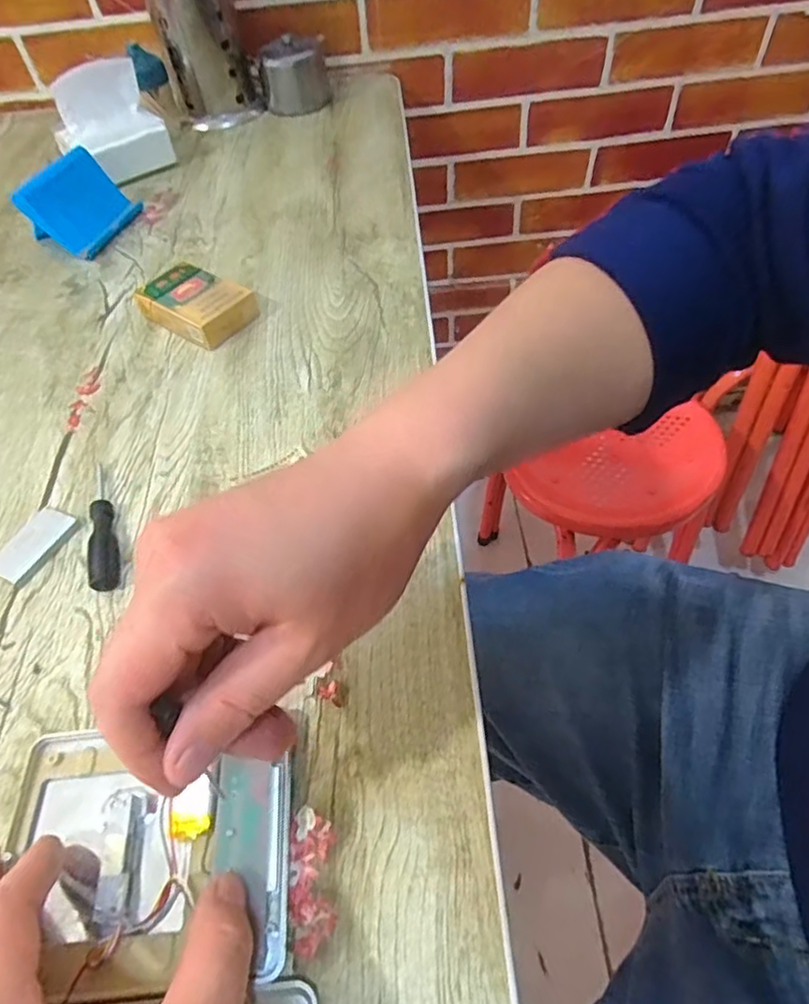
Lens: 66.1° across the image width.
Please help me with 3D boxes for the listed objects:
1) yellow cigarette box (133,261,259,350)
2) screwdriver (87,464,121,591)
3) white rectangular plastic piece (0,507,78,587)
[{"bbox_3d":[-0.168,-0.159,0.505,0.086,0.026,0.055,28,60,24],"label":"yellow cigarette box"},{"bbox_3d":[-0.187,0.012,0.384,0.015,0.010,0.101,-17,53,-8],"label":"screwdriver"},{"bbox_3d":[-0.228,0.026,0.381,0.032,0.006,0.051,19,57,19],"label":"white rectangular plastic piece"}]

